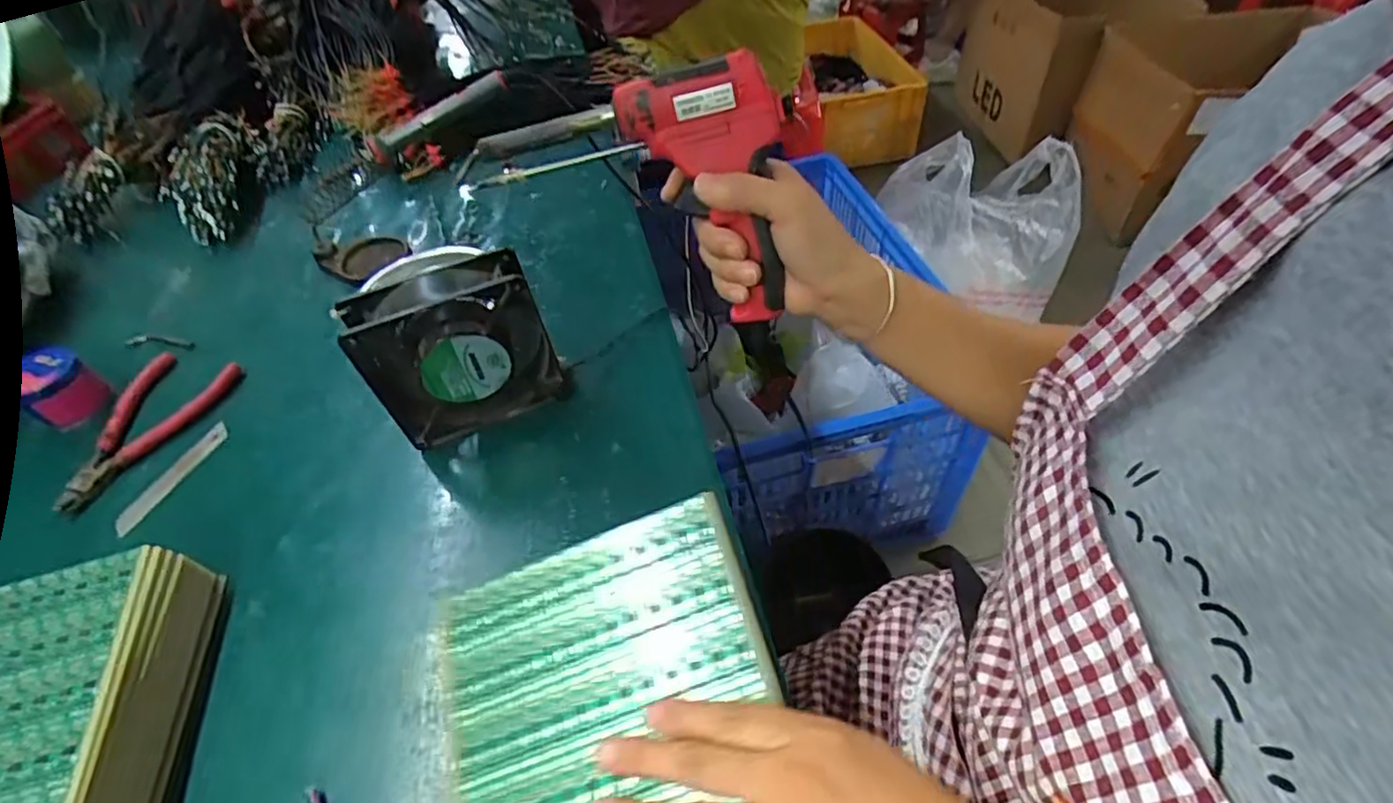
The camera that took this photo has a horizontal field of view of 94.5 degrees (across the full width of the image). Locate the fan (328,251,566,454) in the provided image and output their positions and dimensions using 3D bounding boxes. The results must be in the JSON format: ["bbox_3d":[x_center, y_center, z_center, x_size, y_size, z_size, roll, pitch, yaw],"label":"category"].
[{"bbox_3d":[-0.167,-0.038,0.459,0.123,0.128,0.049,-20,50,-12],"label":"fan"}]

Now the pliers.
[{"bbox_3d":[-0.441,0.015,0.506,0.064,0.020,0.148,15,52,17],"label":"pliers"}]

